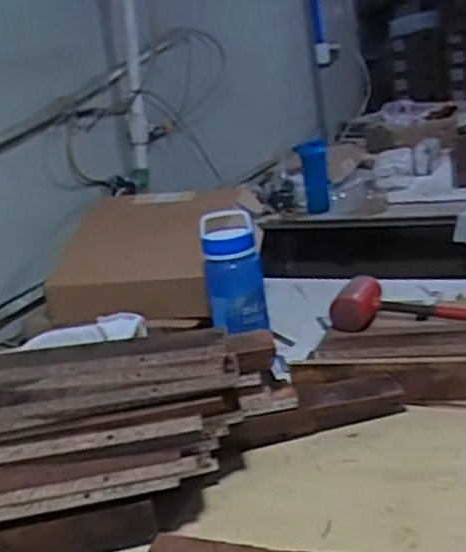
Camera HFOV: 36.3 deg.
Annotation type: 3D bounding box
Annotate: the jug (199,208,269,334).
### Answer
[{"bbox_3d":[0.000,-0.007,1.316,0.107,0.211,0.118,-11,17,-2],"label":"jug"}]

